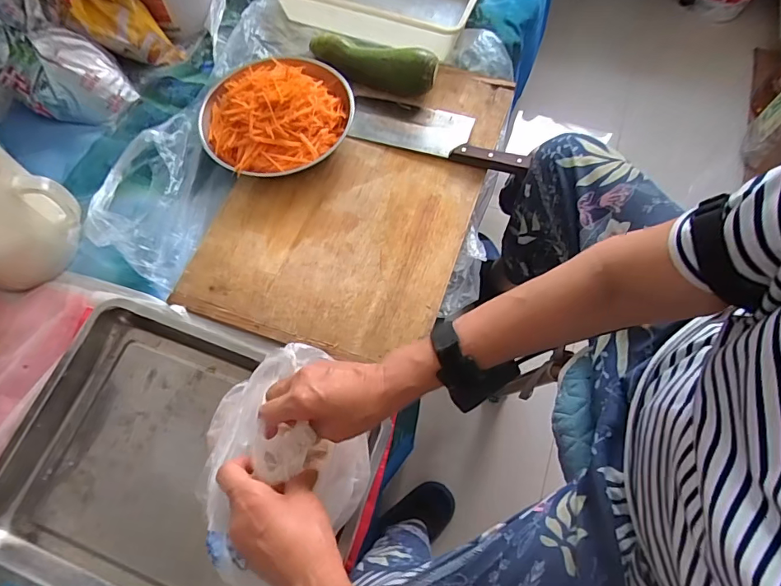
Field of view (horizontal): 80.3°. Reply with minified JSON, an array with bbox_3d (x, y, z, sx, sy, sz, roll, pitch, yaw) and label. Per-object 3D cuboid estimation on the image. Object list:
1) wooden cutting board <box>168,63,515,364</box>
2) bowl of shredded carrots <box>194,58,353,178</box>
[{"bbox_3d":[-0.050,-0.173,0.731,0.364,0.013,0.546,18,70,8],"label":"wooden cutting board"},{"bbox_3d":[-0.188,-0.294,0.743,0.224,0.084,0.241,0,68,1],"label":"bowl of shredded carrots"}]

